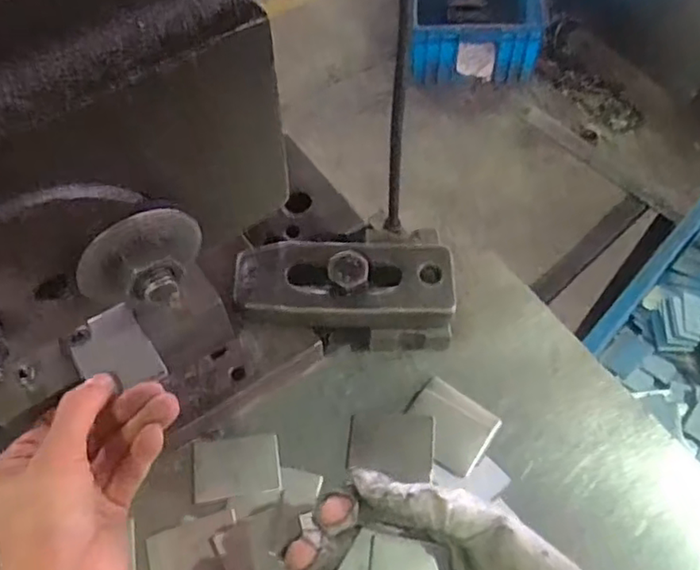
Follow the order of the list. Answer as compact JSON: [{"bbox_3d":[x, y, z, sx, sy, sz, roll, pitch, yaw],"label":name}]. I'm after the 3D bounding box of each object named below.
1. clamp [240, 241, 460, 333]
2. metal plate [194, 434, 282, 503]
[{"bbox_3d":[-0.003,0.001,0.384,0.129,0.030,0.050,1,62,1],"label":"clamp"},{"bbox_3d":[-0.065,0.103,0.360,0.048,0.004,0.034,-6,53,-4],"label":"metal plate"}]

